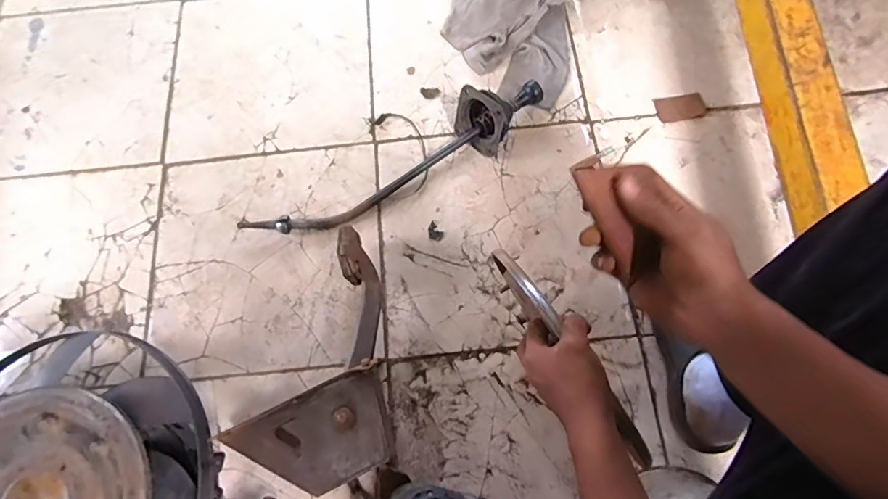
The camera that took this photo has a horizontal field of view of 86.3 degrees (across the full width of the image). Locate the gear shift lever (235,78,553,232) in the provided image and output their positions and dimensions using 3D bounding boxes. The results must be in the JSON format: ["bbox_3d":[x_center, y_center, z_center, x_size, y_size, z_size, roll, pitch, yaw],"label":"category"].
[{"bbox_3d":[-0.072,-0.158,0.838,0.594,0.094,0.122,-32,74,-8],"label":"gear shift lever"}]

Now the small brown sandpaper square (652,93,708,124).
[{"bbox_3d":[0.450,-0.268,0.900,0.094,0.004,0.055,-10,72,0],"label":"small brown sandpaper square"}]

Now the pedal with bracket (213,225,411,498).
[{"bbox_3d":[-0.201,0.183,0.734,0.232,0.112,0.397,-10,73,-1],"label":"pedal with bracket"}]

